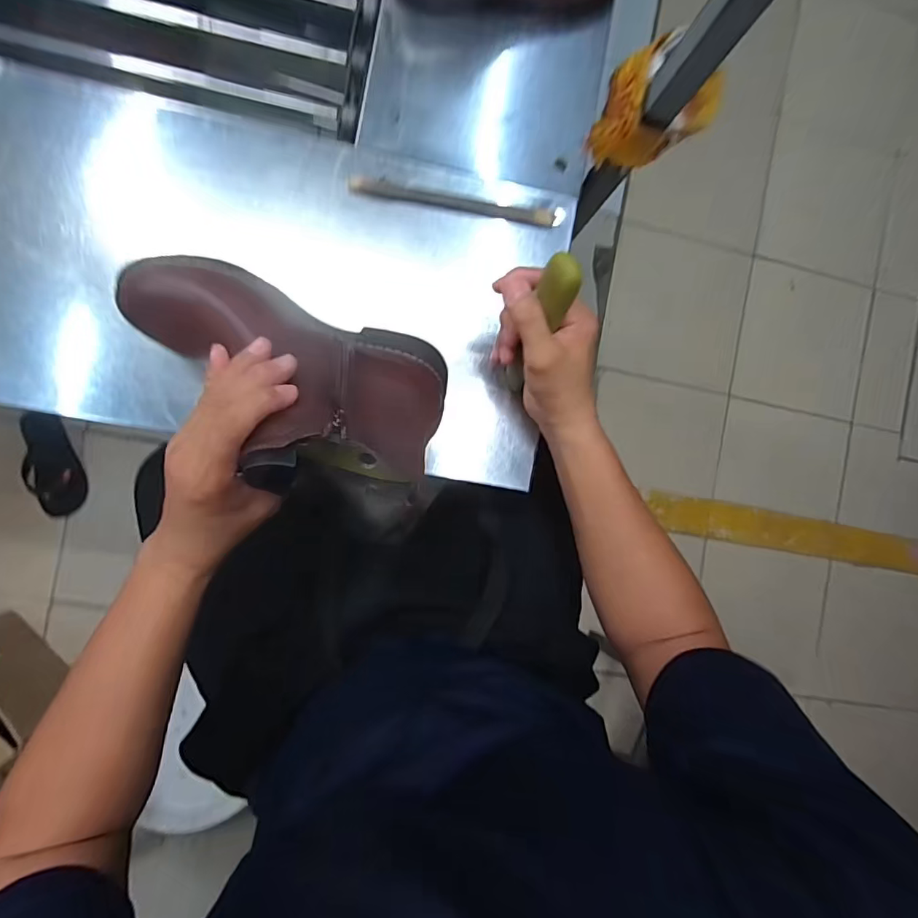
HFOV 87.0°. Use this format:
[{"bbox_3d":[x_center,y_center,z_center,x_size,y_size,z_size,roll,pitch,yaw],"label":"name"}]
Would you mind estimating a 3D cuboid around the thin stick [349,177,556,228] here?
[{"bbox_3d":[-0.004,-0.253,0.475,0.199,0.009,0.014,7,88,-8],"label":"thin stick"}]

